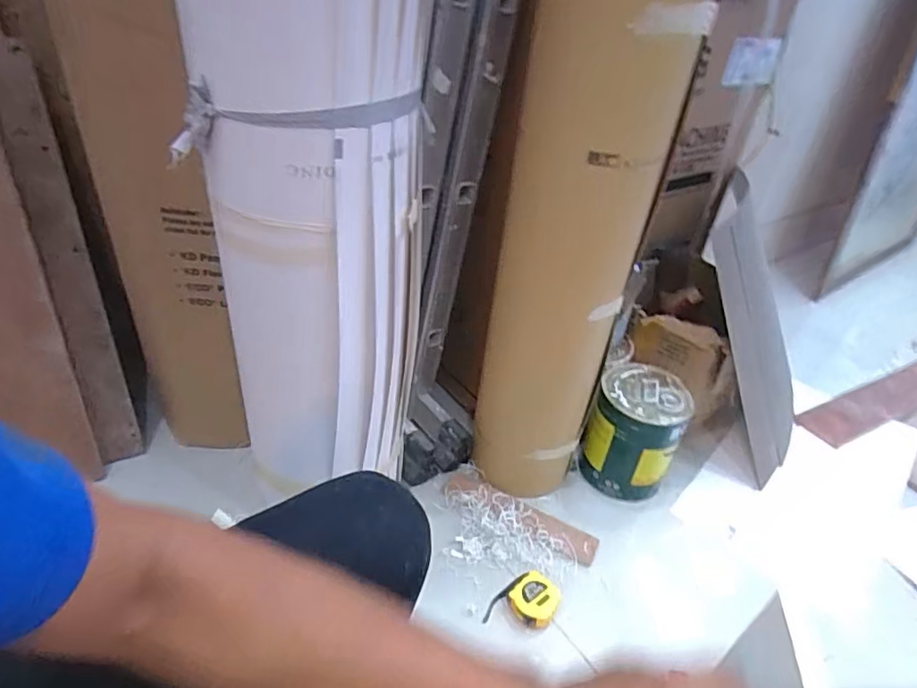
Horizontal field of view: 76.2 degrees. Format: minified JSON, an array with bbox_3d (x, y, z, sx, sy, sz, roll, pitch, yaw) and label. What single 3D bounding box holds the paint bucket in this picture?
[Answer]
[{"bbox_3d":[0.330,0.167,1.102,0.157,0.199,0.167,5,36,-4],"label":"paint bucket"}]

